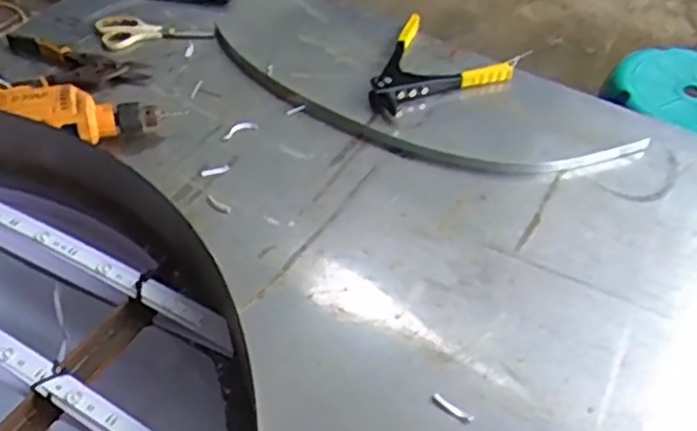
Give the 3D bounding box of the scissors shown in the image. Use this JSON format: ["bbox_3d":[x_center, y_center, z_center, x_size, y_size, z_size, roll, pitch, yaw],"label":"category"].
[{"bbox_3d":[-0.316,-0.303,1.187,0.182,0.016,0.073,-4,46,-8],"label":"scissors"}]

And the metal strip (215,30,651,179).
[{"bbox_3d":[0.071,-0.157,1.081,0.686,0.018,0.163,22,48,17],"label":"metal strip"}]

